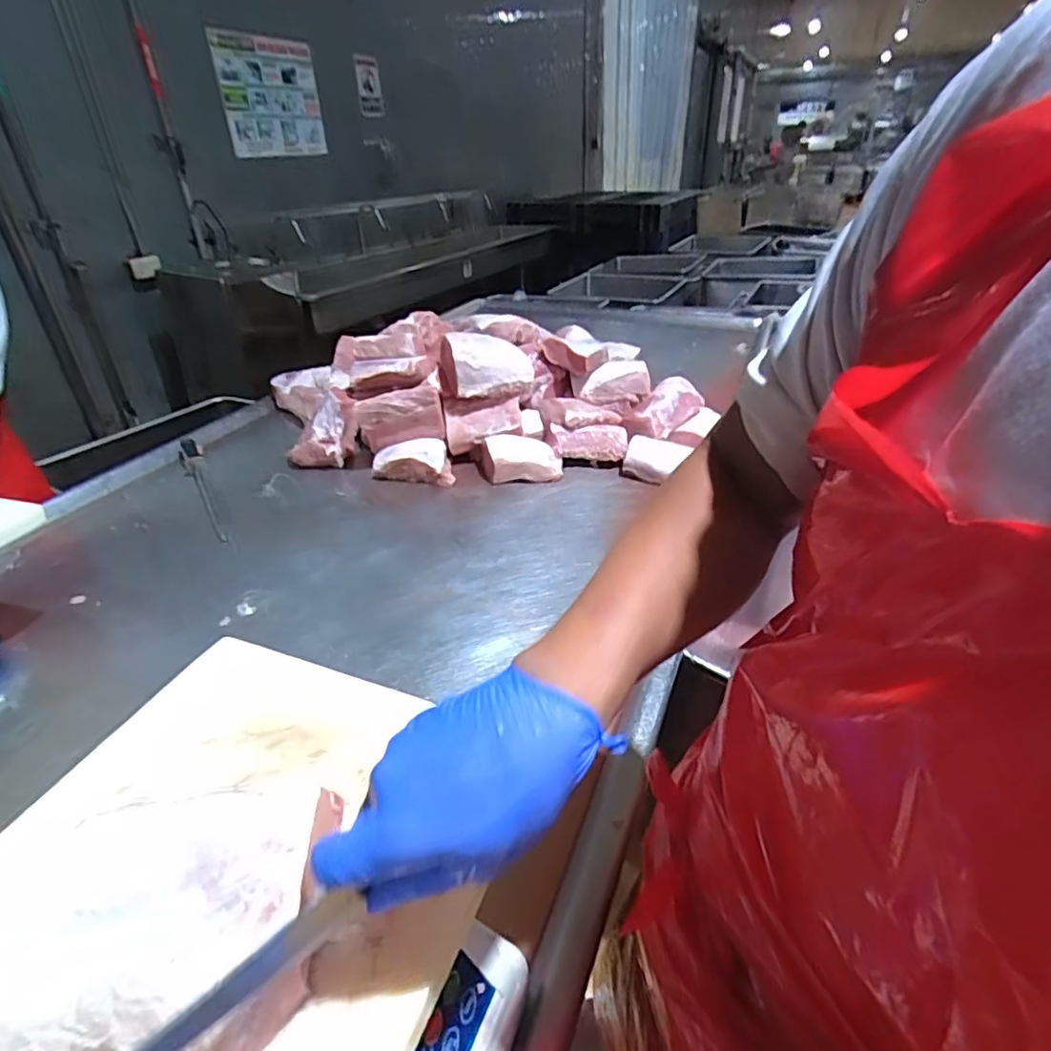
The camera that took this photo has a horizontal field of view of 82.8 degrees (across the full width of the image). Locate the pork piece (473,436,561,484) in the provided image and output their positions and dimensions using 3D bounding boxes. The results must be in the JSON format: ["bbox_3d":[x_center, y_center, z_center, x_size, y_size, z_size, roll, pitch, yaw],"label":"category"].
[{"bbox_3d":[-0.015,-0.127,1.155,0.160,0.064,0.114,-5,32,-4],"label":"pork piece"}]

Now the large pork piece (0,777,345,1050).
[{"bbox_3d":[-0.179,0.197,0.300,0.157,0.064,0.105,-2,32,0],"label":"large pork piece"}]

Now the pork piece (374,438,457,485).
[{"bbox_3d":[-0.219,-0.114,1.145,0.147,0.069,0.102,-10,33,-12],"label":"pork piece"}]

